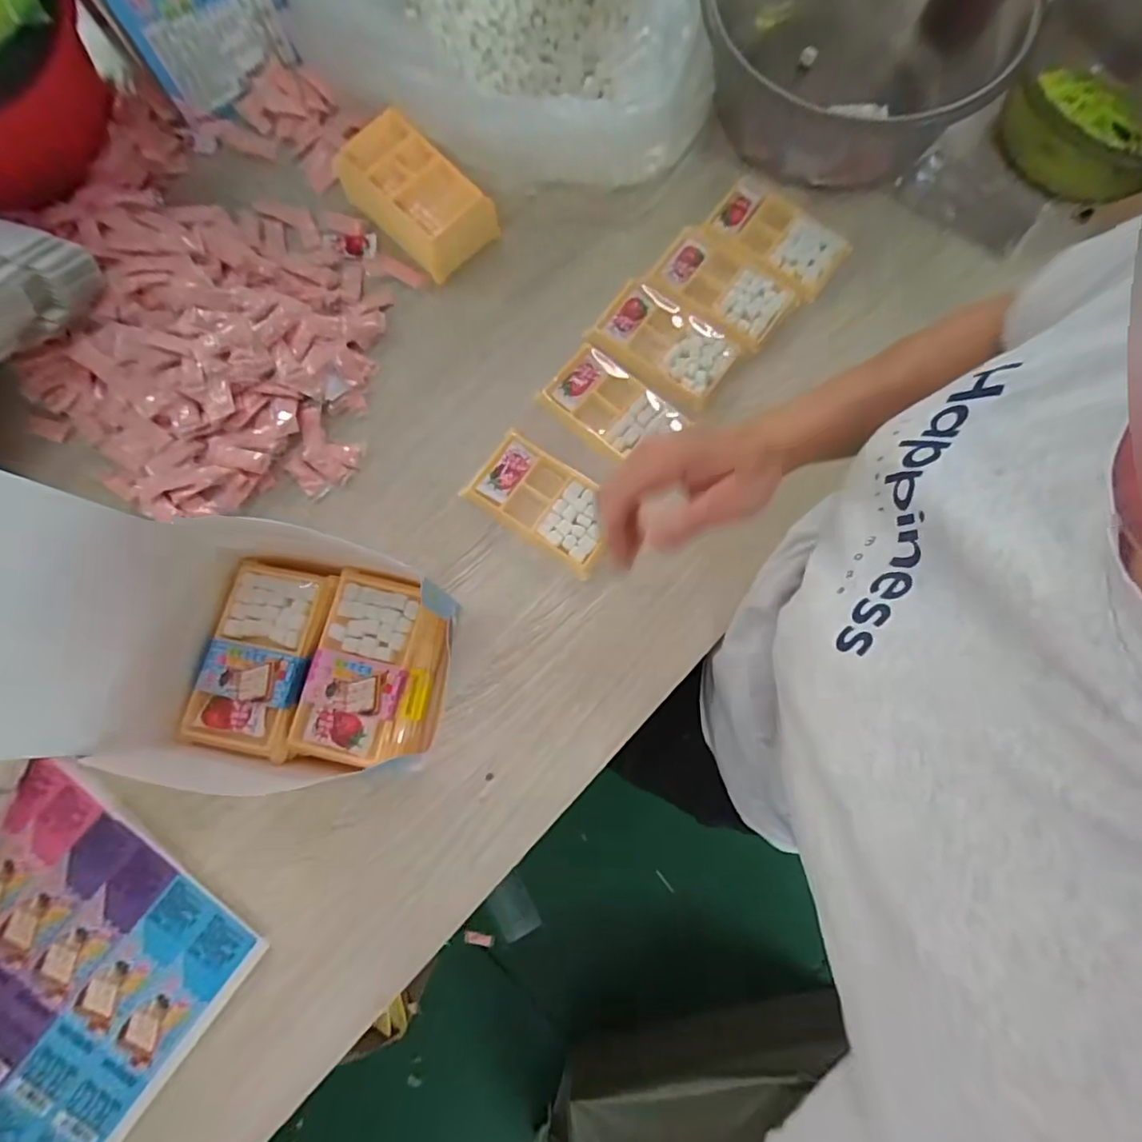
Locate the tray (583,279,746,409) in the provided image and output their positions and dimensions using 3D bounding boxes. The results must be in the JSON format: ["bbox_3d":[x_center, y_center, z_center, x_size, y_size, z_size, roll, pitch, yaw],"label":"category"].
[{"bbox_3d":[0.087,-0.218,0.513,0.132,0.021,0.084,36,80,6],"label":"tray"}]

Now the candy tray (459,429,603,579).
[{"bbox_3d":[-0.022,-0.064,0.489,0.128,0.010,0.076,34,80,6],"label":"candy tray"}]

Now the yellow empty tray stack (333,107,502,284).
[{"bbox_3d":[-0.146,-0.354,0.522,0.078,0.050,0.149,-44,82,-9],"label":"yellow empty tray stack"}]

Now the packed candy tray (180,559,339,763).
[{"bbox_3d":[-0.228,0.061,0.405,0.077,0.016,0.135,10,78,1],"label":"packed candy tray"}]

